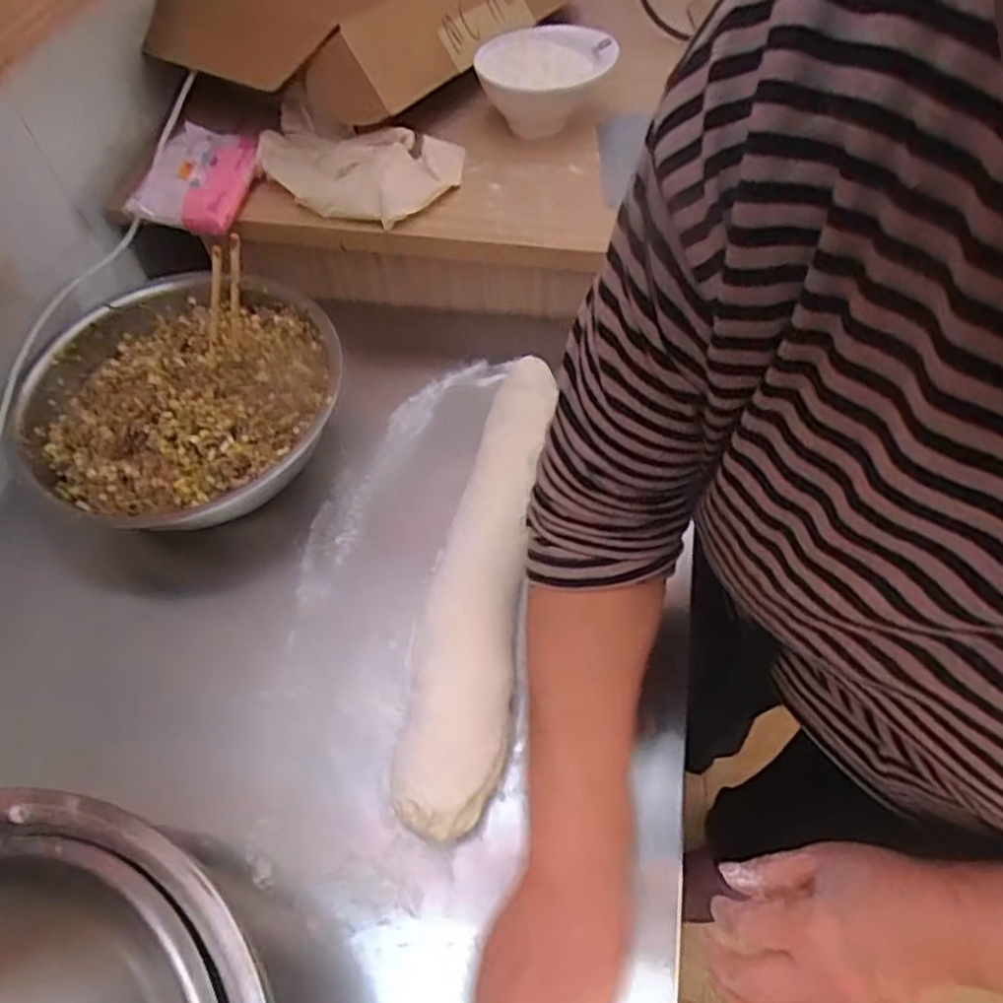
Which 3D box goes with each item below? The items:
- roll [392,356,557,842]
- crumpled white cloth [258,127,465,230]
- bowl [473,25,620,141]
[{"bbox_3d":[-0.012,0.040,0.527,0.068,0.043,0.388,6,59,5],"label":"roll"},{"bbox_3d":[-0.134,-0.314,0.653,0.188,0.026,0.119,-2,58,1],"label":"crumpled white cloth"},{"bbox_3d":[0.043,-0.447,0.710,0.137,0.072,0.137,-1,58,1],"label":"bowl"}]

